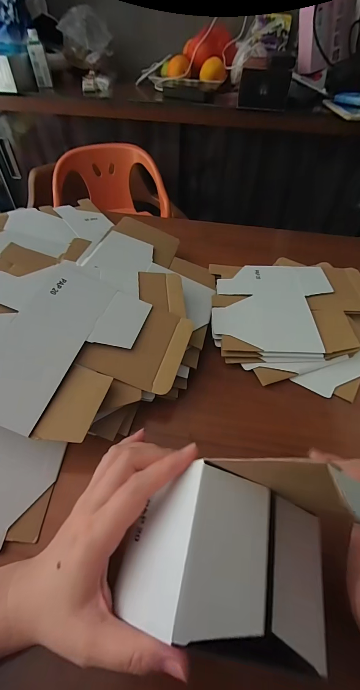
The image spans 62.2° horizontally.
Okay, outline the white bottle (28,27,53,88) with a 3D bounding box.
[{"bbox_3d":[-0.456,-0.916,0.966,0.048,0.143,0.031,-15,50,-12],"label":"white bottle"}]

